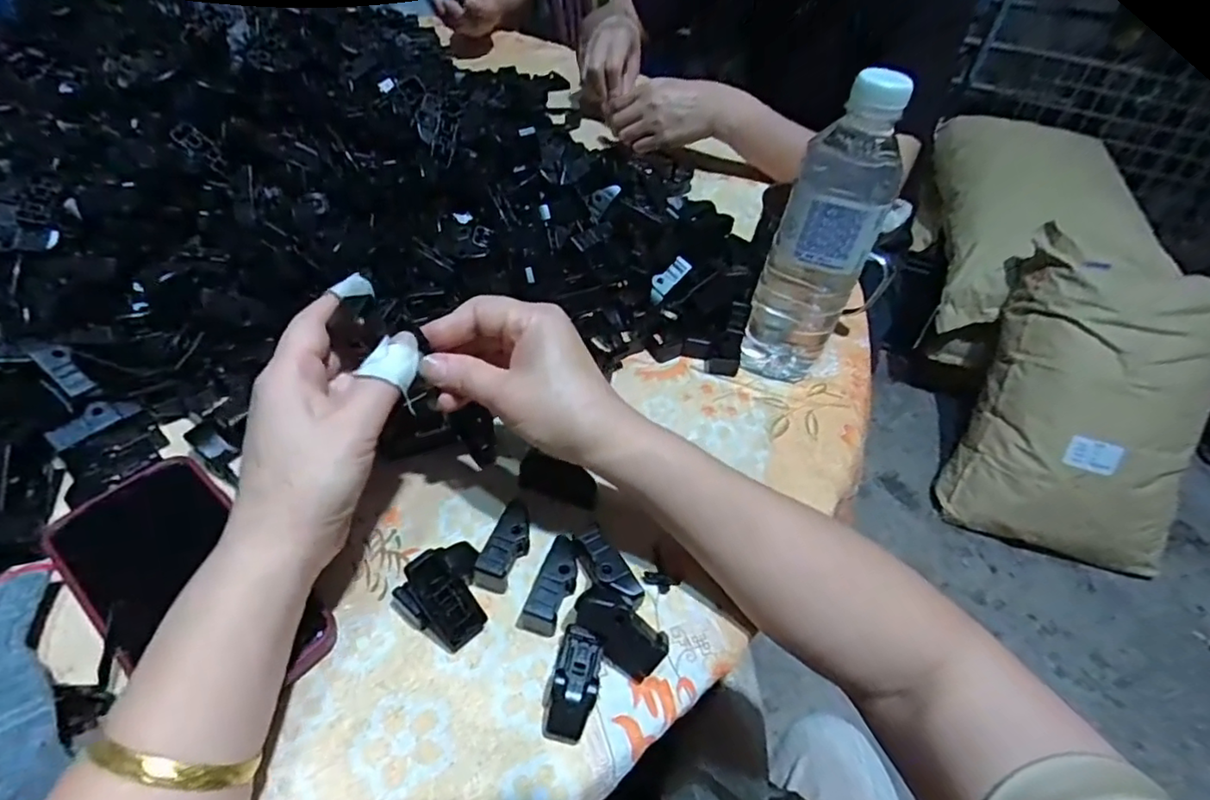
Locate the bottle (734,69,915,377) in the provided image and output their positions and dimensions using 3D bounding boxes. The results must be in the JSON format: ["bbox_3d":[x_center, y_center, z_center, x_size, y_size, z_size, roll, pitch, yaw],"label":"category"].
[{"bbox_3d":[0.147,-0.101,0.409,0.066,0.205,0.050,18,49,10],"label":"bottle"}]

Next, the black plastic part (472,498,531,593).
[{"bbox_3d":[-0.055,0.082,0.338,0.018,0.022,0.046,19,49,11],"label":"black plastic part"}]

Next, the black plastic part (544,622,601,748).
[{"bbox_3d":[-0.015,0.139,0.294,0.021,0.018,0.048,11,48,4],"label":"black plastic part"}]

